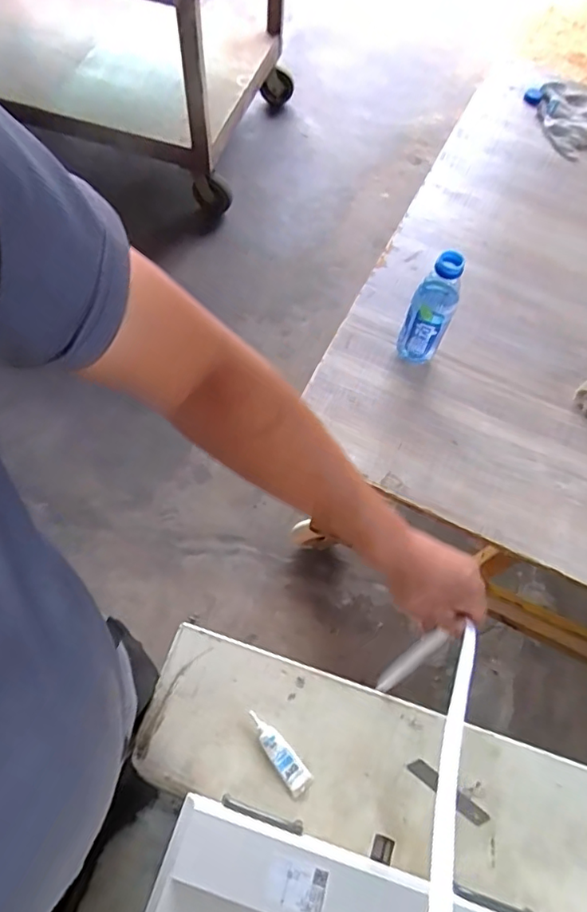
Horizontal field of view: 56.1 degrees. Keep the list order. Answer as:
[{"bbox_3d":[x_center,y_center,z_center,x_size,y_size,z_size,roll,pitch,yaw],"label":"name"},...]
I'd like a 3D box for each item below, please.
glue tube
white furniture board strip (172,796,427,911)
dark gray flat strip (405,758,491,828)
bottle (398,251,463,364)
[{"bbox_3d":[-0.017,0.341,0.636,0.028,0.011,0.101,-35,73,-18],"label":"glue tube"},{"bbox_3d":[0.004,0.405,0.520,0.233,0.020,0.057,18,66,3],"label":"white furniture board strip"},{"bbox_3d":[0.179,0.392,0.641,0.104,0.007,0.020,37,69,8],"label":"dark gray flat strip"},{"bbox_3d":[0.207,-0.214,0.843,0.064,0.204,0.073,20,66,4],"label":"bottle"}]

